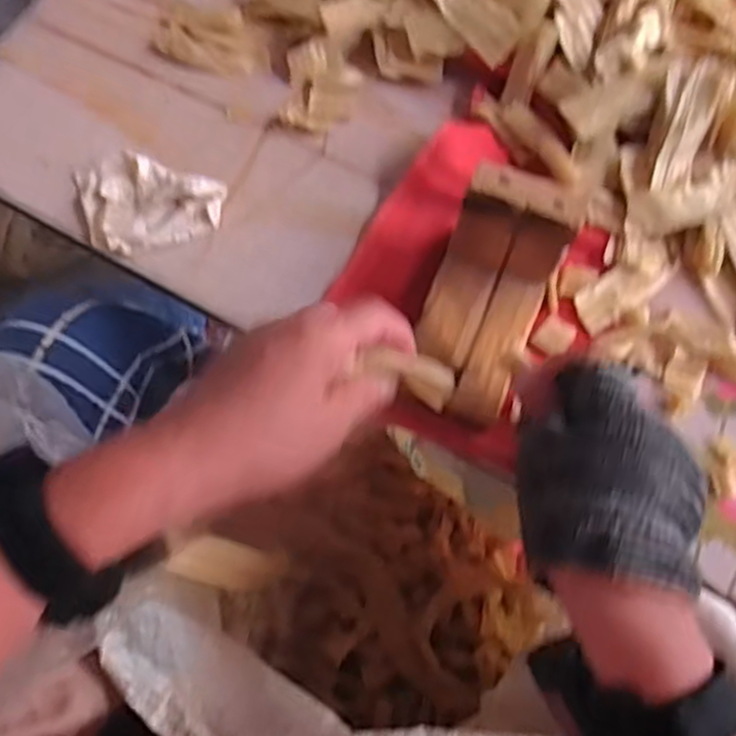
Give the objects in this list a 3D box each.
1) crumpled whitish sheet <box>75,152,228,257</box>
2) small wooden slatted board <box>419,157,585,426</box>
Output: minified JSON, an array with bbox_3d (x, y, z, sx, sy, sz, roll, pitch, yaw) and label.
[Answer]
[{"bbox_3d":[-0.130,-0.105,0.464,0.079,0.015,0.065,-21,71,-10],"label":"crumpled whitish sheet"},{"bbox_3d":[0.062,-0.037,0.401,0.059,0.073,0.103,23,70,6],"label":"small wooden slatted board"}]

